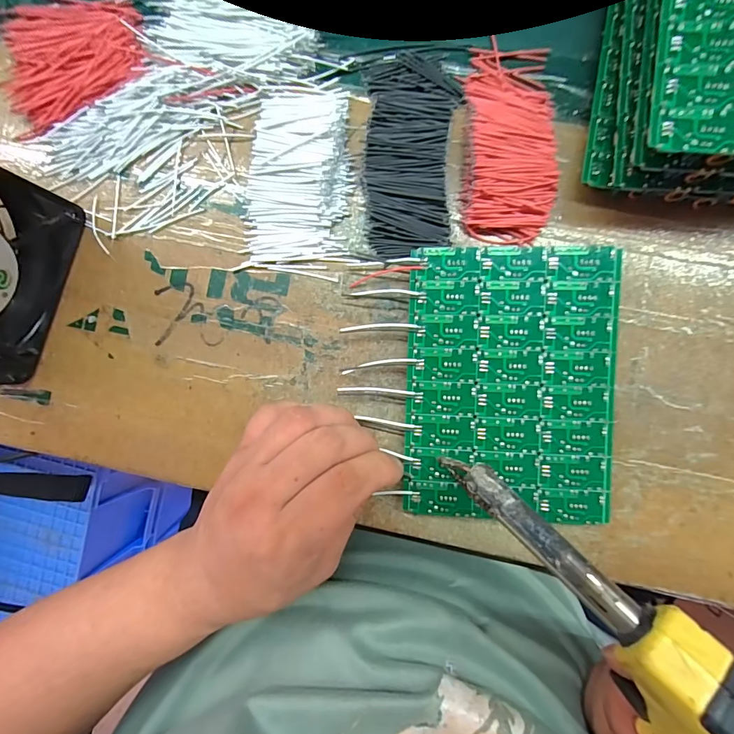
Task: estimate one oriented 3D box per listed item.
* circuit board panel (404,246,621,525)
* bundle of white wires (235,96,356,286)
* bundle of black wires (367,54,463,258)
[{"bbox_3d":[0.081,0.009,0.224,0.113,0.006,0.152,2,92,4],"label":"circuit board panel"},{"bbox_3d":[-0.041,-0.112,0.235,0.063,0.016,0.109,6,93,4],"label":"bundle of white wires"},{"bbox_3d":[0.027,-0.128,0.231,0.053,0.013,0.121,0,92,4],"label":"bundle of black wires"}]

